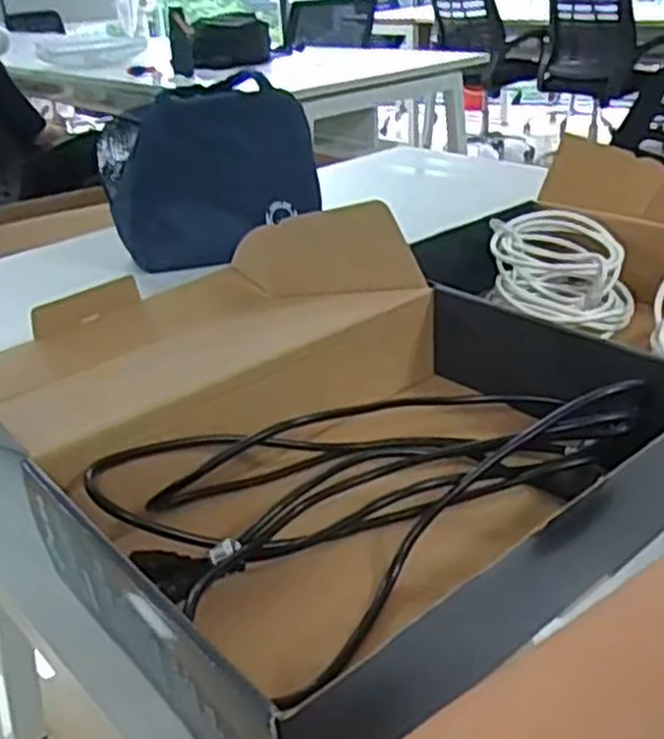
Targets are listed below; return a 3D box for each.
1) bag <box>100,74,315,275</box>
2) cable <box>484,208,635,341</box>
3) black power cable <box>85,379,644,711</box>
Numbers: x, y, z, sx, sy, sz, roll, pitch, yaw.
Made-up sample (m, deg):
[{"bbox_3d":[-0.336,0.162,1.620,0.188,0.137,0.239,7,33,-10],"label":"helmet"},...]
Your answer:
[{"bbox_3d":[-0.150,-0.235,0.940,0.221,0.175,0.148,-14,30,-19],"label":"bag"},{"bbox_3d":[0.208,-0.090,0.718,0.127,0.071,0.128,8,30,20],"label":"cable"},{"bbox_3d":[0.020,0.058,0.490,0.302,0.071,0.174,-22,33,-31],"label":"black power cable"}]

